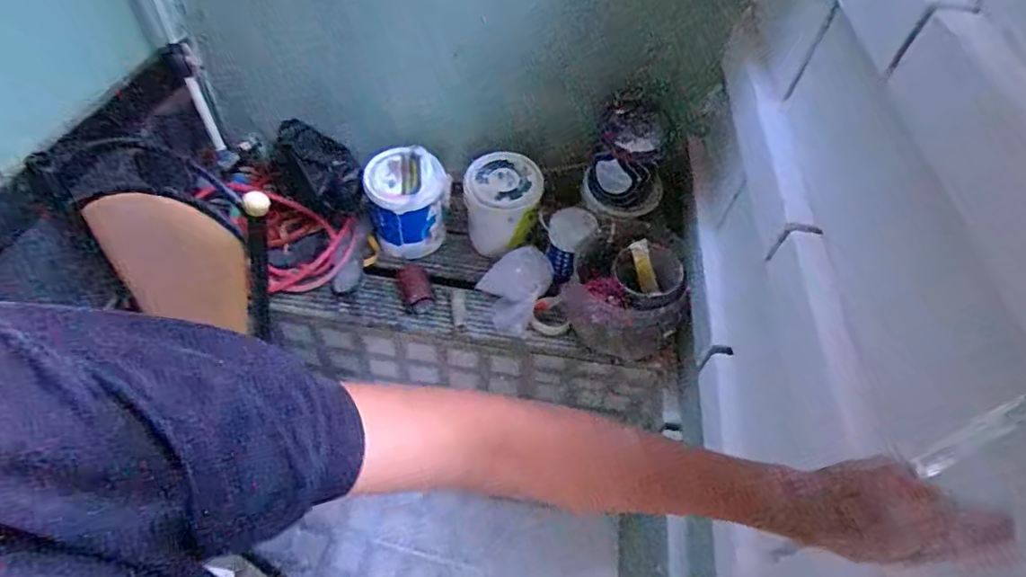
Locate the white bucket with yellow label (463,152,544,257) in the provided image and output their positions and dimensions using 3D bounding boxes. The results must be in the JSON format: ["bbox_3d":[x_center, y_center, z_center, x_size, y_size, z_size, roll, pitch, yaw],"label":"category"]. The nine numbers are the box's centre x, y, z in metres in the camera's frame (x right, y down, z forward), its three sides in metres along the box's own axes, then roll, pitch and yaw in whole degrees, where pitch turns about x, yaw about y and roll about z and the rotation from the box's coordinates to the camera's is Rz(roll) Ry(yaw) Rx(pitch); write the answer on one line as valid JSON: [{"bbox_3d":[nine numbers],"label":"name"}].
[{"bbox_3d":[-0.022,-0.208,1.332,0.177,0.173,0.162,2,50,-3],"label":"white bucket with yellow label"}]

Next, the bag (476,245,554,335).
[{"bbox_3d":[0.017,-0.003,1.291,0.168,0.062,0.179,-17,54,-18],"label":"bag"}]

